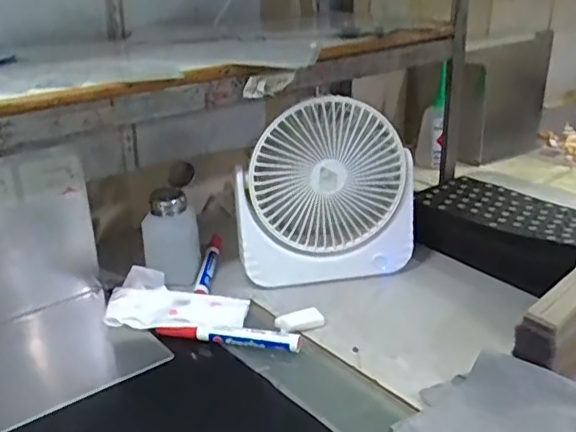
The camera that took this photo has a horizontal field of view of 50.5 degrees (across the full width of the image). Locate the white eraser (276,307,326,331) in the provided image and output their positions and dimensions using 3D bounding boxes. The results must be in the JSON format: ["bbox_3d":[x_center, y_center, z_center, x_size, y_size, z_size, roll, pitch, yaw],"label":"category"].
[{"bbox_3d":[0.012,0.102,0.601,0.048,0.010,0.021,-6,23,-11],"label":"white eraser"}]

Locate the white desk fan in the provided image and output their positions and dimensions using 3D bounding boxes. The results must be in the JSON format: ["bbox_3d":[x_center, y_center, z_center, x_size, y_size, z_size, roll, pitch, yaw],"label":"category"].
[{"bbox_3d":[0.039,-0.023,0.659,0.184,0.202,0.052,-5,23,-7],"label":"white desk fan"}]

